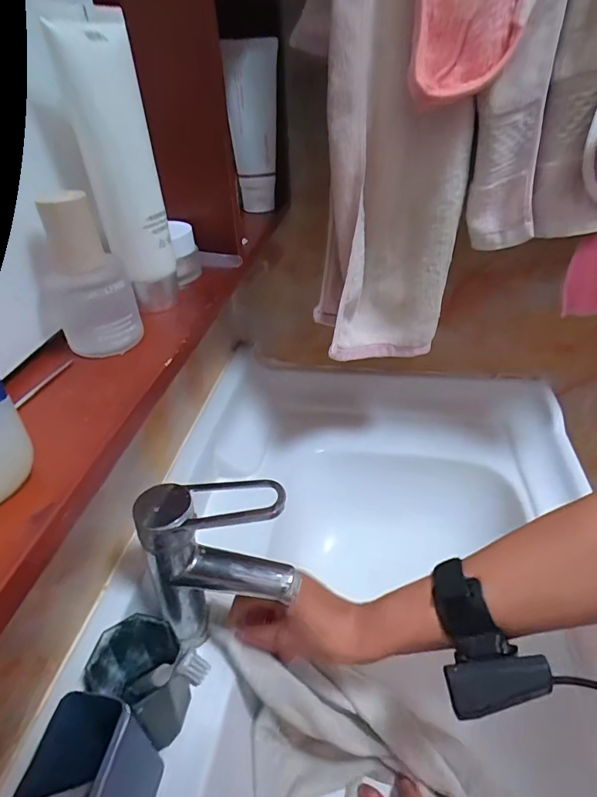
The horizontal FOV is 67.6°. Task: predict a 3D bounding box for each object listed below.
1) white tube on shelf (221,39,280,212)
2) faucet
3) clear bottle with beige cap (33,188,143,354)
[{"bbox_3d":[-0.045,-0.278,0.469,0.048,0.153,0.031,2,37,7],"label":"white tube on shelf"},{"bbox_3d":[-0.060,0.138,0.364,0.119,0.159,0.053,-1,36,3],"label":"faucet"},{"bbox_3d":[-0.115,-0.067,0.246,0.034,0.080,0.031,12,39,19],"label":"clear bottle with beige cap"}]

